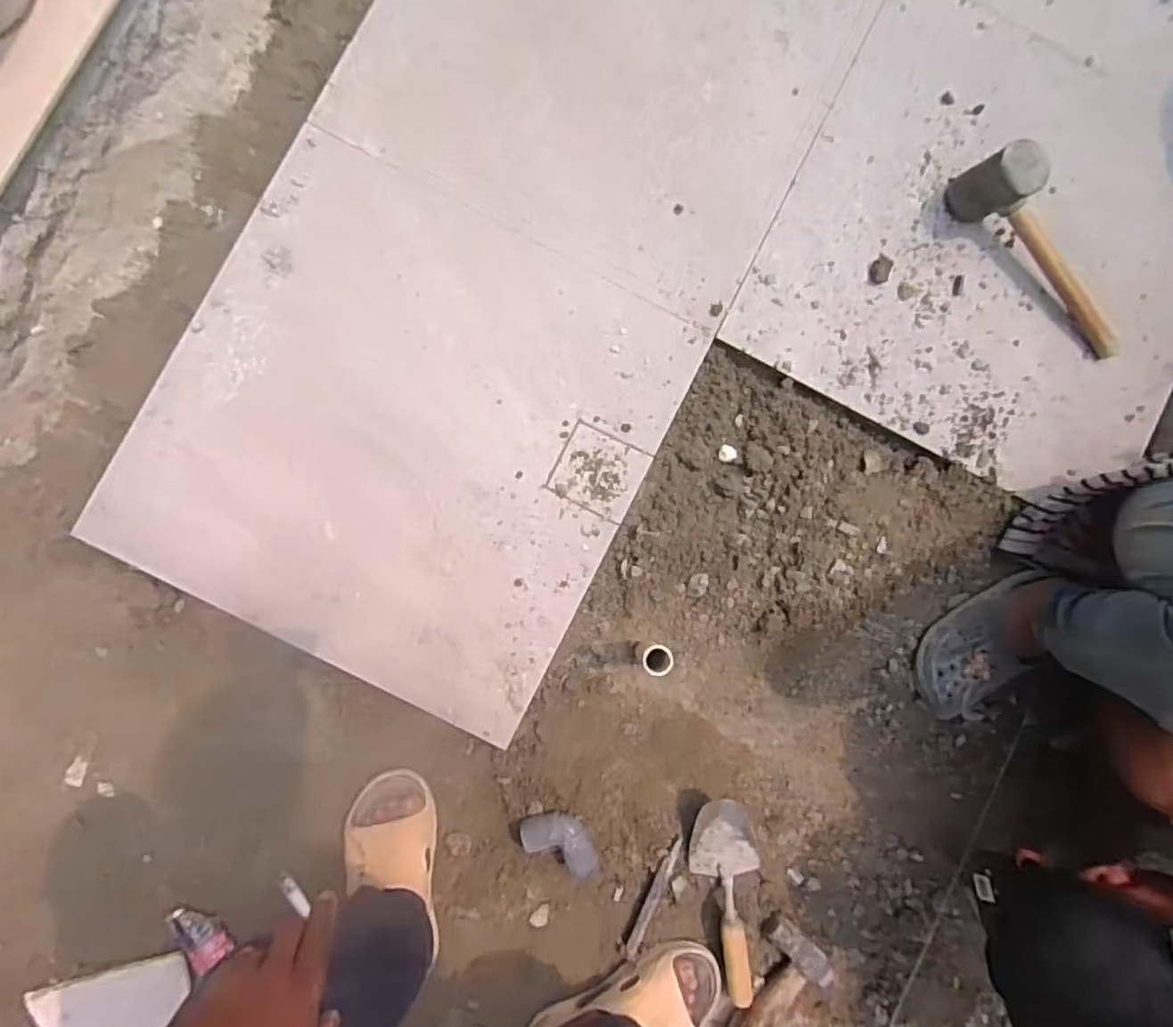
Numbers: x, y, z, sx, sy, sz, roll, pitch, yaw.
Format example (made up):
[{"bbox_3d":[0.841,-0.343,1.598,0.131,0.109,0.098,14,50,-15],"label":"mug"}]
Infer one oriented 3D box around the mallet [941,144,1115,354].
[{"bbox_3d":[0.600,-0.335,0.882,0.305,0.105,0.069,44,88,-2],"label":"mallet"}]

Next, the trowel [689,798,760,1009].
[{"bbox_3d":[0.193,0.490,0.891,0.088,0.044,0.266,-14,90,-3],"label":"trowel"}]

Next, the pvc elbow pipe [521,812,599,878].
[{"bbox_3d":[-0.028,0.414,0.893,0.109,0.048,0.062,21,89,-3],"label":"pvc elbow pipe"}]

